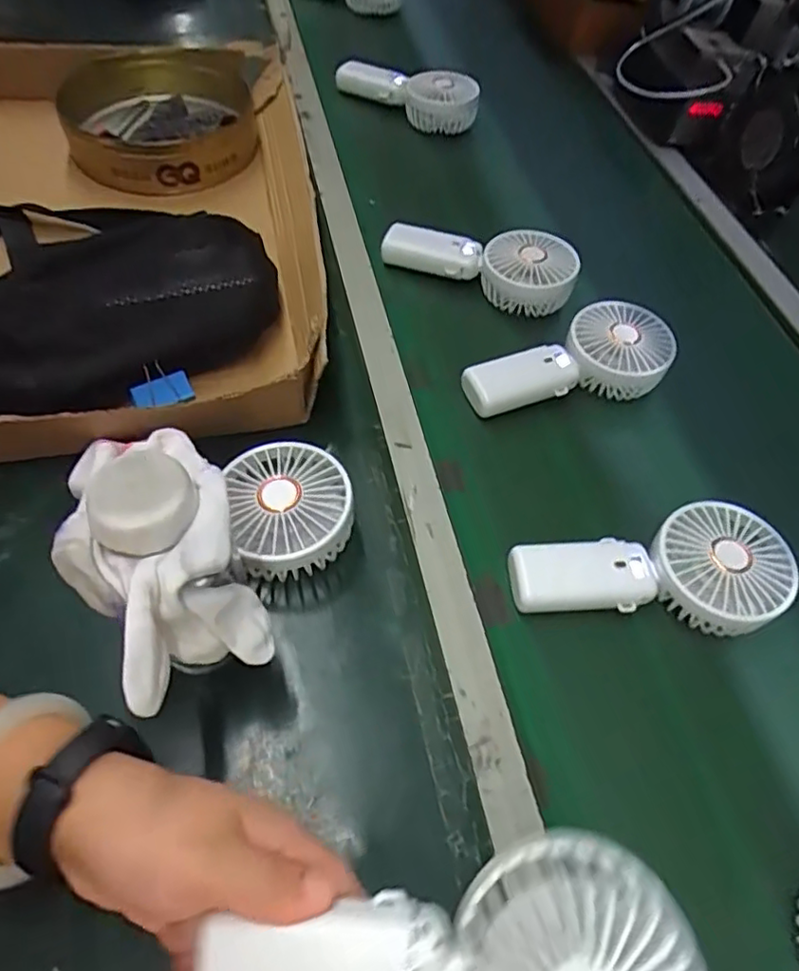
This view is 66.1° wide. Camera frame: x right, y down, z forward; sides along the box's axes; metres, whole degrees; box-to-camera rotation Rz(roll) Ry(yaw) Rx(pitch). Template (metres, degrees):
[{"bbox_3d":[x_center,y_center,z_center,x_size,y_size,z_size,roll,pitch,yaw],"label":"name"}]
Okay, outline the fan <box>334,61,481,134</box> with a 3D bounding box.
[{"bbox_3d":[0.007,-0.506,0.792,0.187,0.049,0.087,30,54,11],"label":"fan"}]

